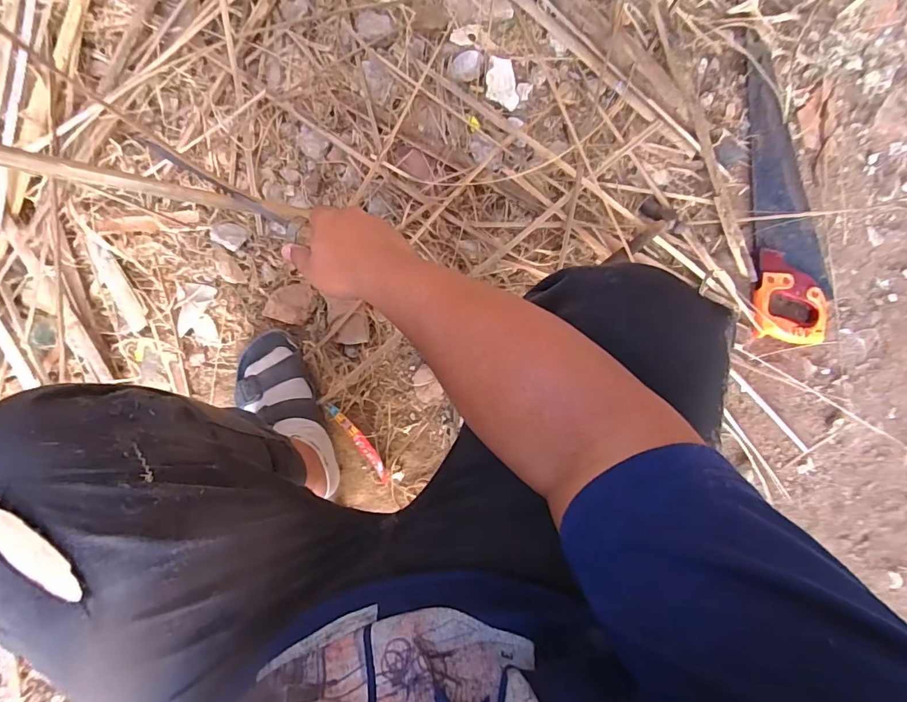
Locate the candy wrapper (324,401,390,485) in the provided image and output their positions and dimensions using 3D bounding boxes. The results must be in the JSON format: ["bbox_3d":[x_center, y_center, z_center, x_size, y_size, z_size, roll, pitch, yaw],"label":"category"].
[{"bbox_3d":[-0.148,0.144,0.728,0.021,0.007,0.154,-37,88,-6],"label":"candy wrapper"}]

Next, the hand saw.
[{"bbox_3d":[0.572,-0.267,0.777,0.132,0.029,0.504,0,85,-4],"label":"hand saw"}]

